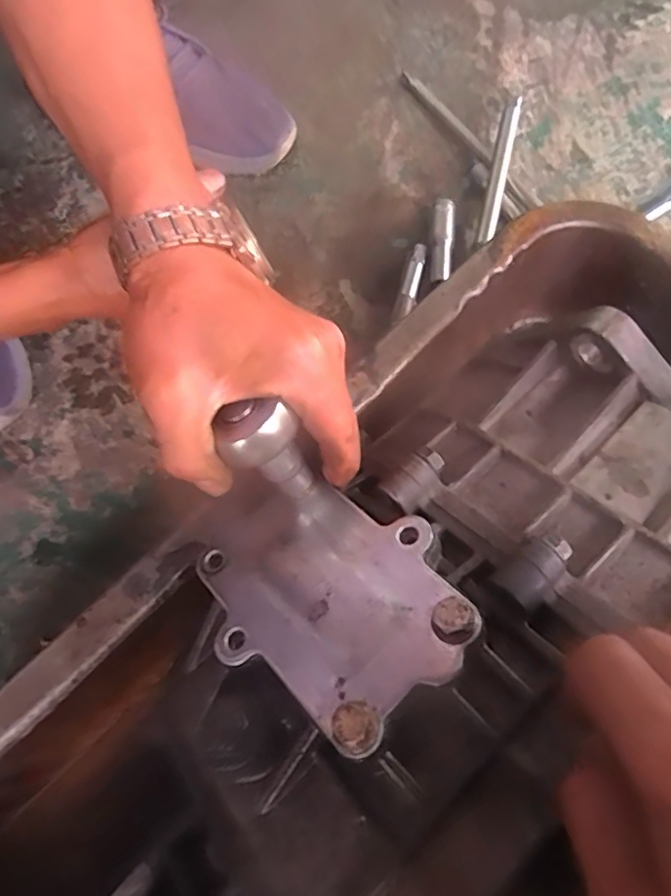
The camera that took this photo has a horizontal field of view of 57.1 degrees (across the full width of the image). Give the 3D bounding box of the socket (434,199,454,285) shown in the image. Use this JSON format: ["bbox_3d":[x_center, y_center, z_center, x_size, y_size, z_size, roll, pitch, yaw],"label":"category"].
[{"bbox_3d":[0.090,-0.172,0.518,0.015,0.017,0.080,4,69,4],"label":"socket"}]

